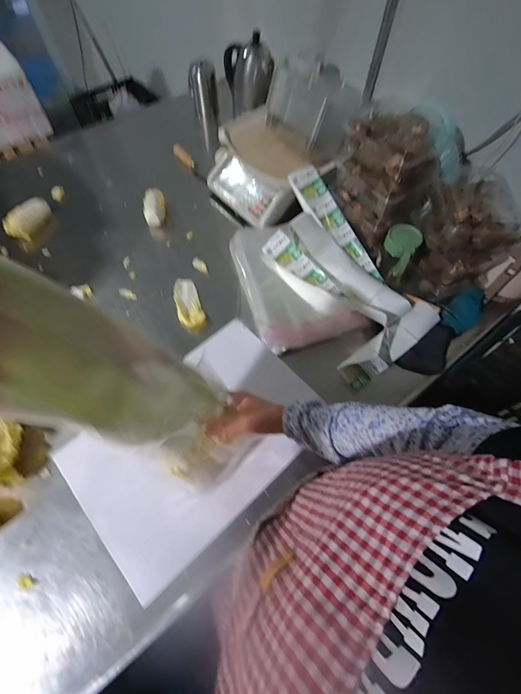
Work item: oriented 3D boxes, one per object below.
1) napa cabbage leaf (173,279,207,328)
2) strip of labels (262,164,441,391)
[{"bbox_3d":[-0.164,-0.101,0.729,0.054,0.022,0.137,-18,65,-10],"label":"napa cabbage leaf"},{"bbox_3d":[0.151,-0.160,0.700,0.236,0.071,0.452,-38,76,1],"label":"strip of labels"}]

